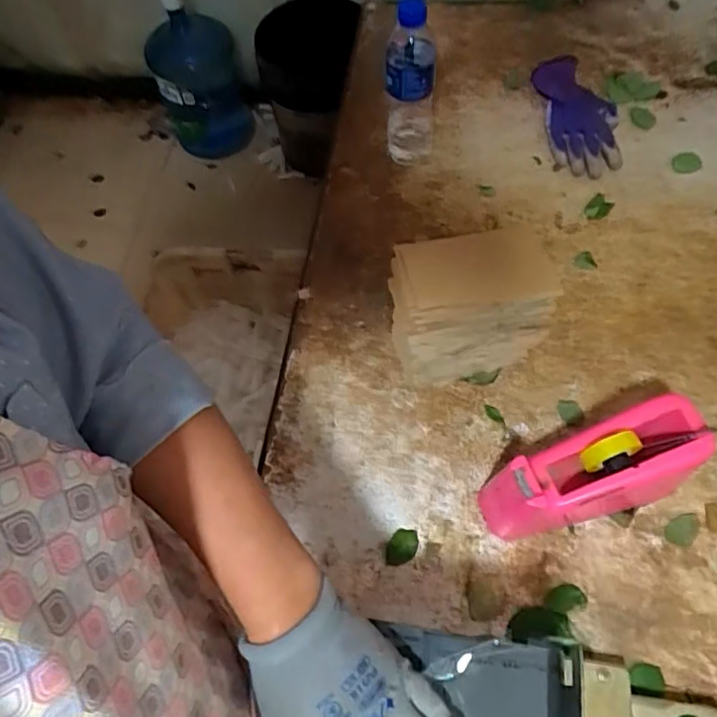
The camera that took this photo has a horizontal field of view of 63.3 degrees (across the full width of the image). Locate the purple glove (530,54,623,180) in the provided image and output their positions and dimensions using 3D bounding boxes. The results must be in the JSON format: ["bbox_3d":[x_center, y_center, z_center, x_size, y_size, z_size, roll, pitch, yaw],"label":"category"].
[{"bbox_3d":[0.307,-0.341,0.805,0.099,0.069,0.175,-2,63,3],"label":"purple glove"}]

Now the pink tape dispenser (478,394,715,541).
[{"bbox_3d":[0.216,0.111,0.560,0.207,0.106,0.083,-19,63,-6],"label":"pink tape dispenser"}]

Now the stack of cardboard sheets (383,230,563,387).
[{"bbox_3d":[0.112,-0.053,0.616,0.151,0.164,0.096,-12,63,-2],"label":"stack of cardboard sheets"}]

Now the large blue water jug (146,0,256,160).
[{"bbox_3d":[-0.456,-0.802,1.653,0.240,0.542,0.249,-24,64,-8],"label":"large blue water jug"}]

